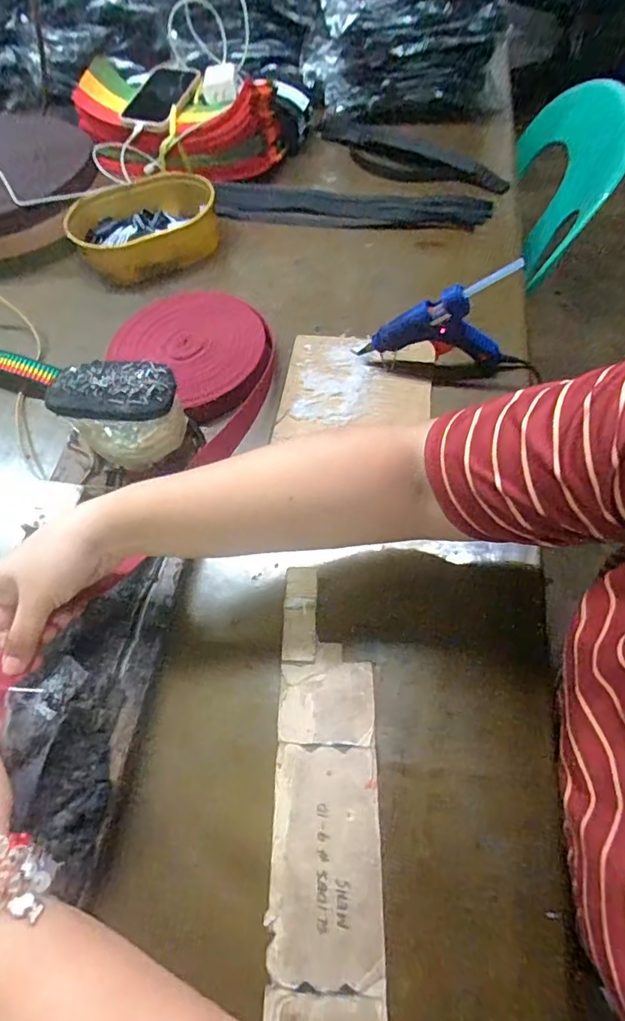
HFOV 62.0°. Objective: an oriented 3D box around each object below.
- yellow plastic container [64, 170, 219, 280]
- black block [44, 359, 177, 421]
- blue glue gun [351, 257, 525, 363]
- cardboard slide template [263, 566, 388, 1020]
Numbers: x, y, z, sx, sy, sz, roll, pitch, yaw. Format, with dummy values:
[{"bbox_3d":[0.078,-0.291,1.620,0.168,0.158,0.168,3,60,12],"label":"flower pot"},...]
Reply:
[{"bbox_3d":[-0.223,-0.387,0.693,0.192,0.069,0.129,-21,60,-9],"label":"yellow plastic container"},{"bbox_3d":[-0.164,-0.099,0.424,0.101,0.016,0.051,0,59,5],"label":"black block"},{"bbox_3d":[0.127,-0.194,0.539,0.146,0.121,0.024,1,59,6],"label":"blue glue gun"},{"bbox_3d":[0.010,0.195,0.380,0.072,0.006,0.316,0,59,2],"label":"cardboard slide template"}]

